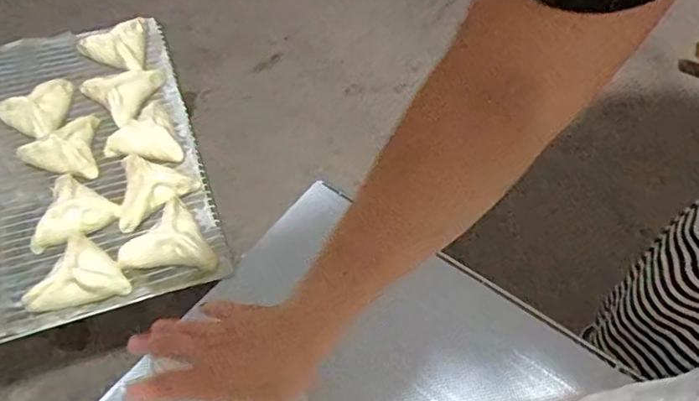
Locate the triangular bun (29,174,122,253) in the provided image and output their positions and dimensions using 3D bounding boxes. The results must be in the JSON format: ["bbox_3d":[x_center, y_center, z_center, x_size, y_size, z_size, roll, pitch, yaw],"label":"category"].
[{"bbox_3d":[-0.337,0.024,0.672,0.077,0.050,0.089,22,55,14],"label":"triangular bun"}]

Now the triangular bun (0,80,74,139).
[{"bbox_3d":[-0.456,-0.130,0.790,0.118,0.048,0.075,-9,54,-10],"label":"triangular bun"}]

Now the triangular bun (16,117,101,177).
[{"bbox_3d":[-0.394,-0.071,0.749,0.097,0.036,0.102,-11,54,-11],"label":"triangular bun"}]

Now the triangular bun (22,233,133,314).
[{"bbox_3d":[-0.297,0.094,0.616,0.083,0.053,0.093,26,55,16],"label":"triangular bun"}]

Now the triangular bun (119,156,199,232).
[{"bbox_3d":[-0.261,-0.021,0.713,0.110,0.039,0.081,-35,62,-26],"label":"triangular bun"}]

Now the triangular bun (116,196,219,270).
[{"bbox_3d":[-0.218,0.053,0.652,0.096,0.047,0.105,-30,60,-24],"label":"triangular bun"}]

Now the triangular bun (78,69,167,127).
[{"bbox_3d":[-0.334,-0.172,0.824,0.075,0.046,0.095,28,56,17],"label":"triangular bun"}]

